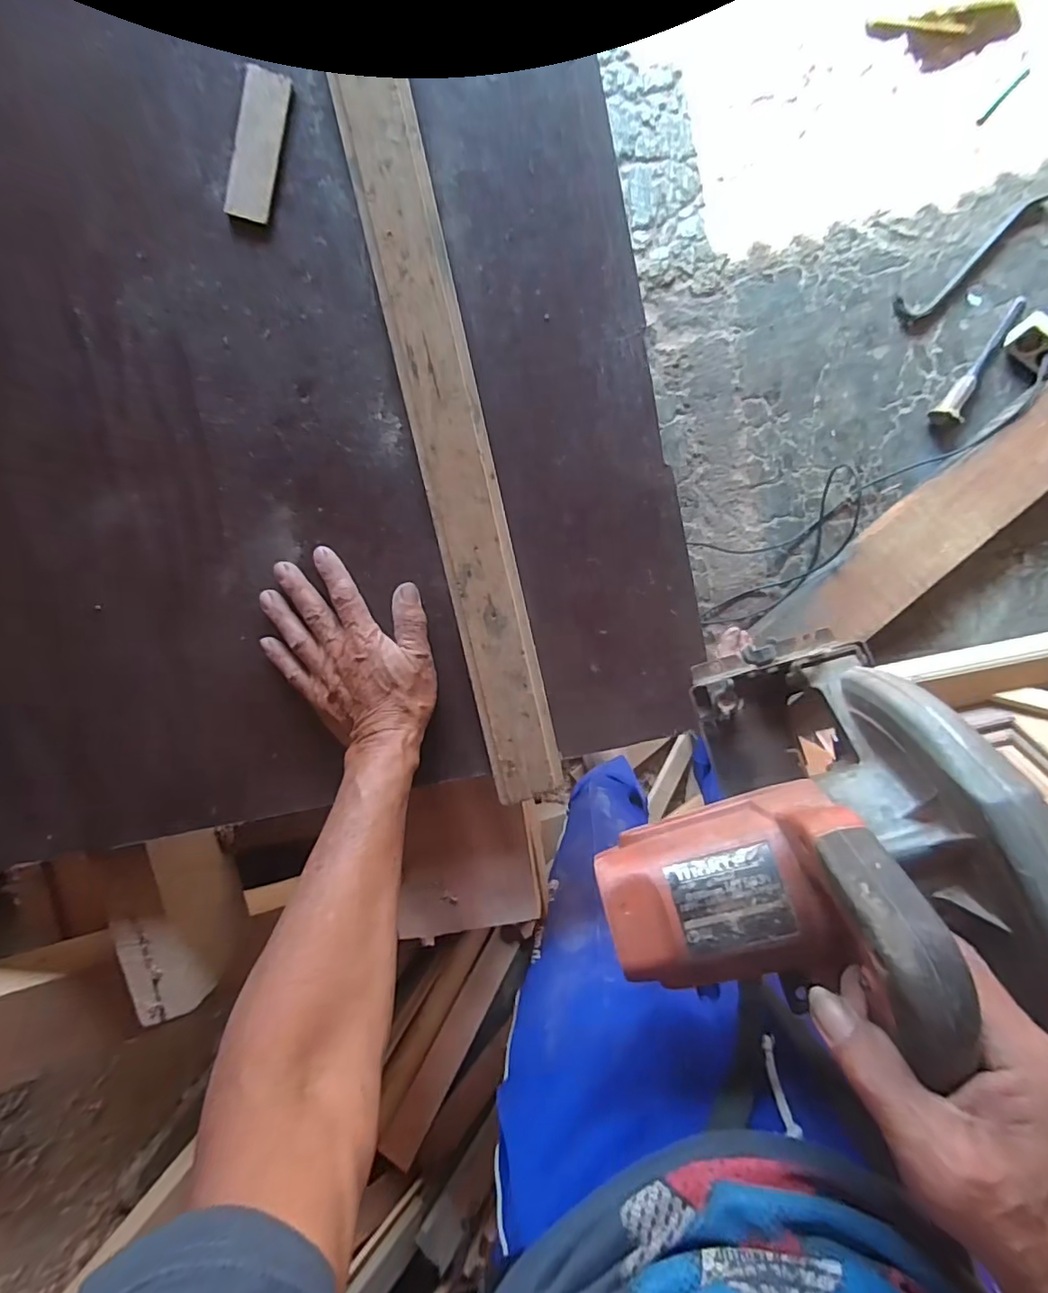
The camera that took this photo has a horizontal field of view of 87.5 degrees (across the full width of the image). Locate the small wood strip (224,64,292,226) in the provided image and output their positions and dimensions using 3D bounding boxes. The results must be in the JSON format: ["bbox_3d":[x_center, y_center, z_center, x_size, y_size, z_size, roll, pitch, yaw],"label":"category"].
[{"bbox_3d":[-0.202,-0.378,0.414,0.034,0.004,0.102,15,99,1],"label":"small wood strip"}]

